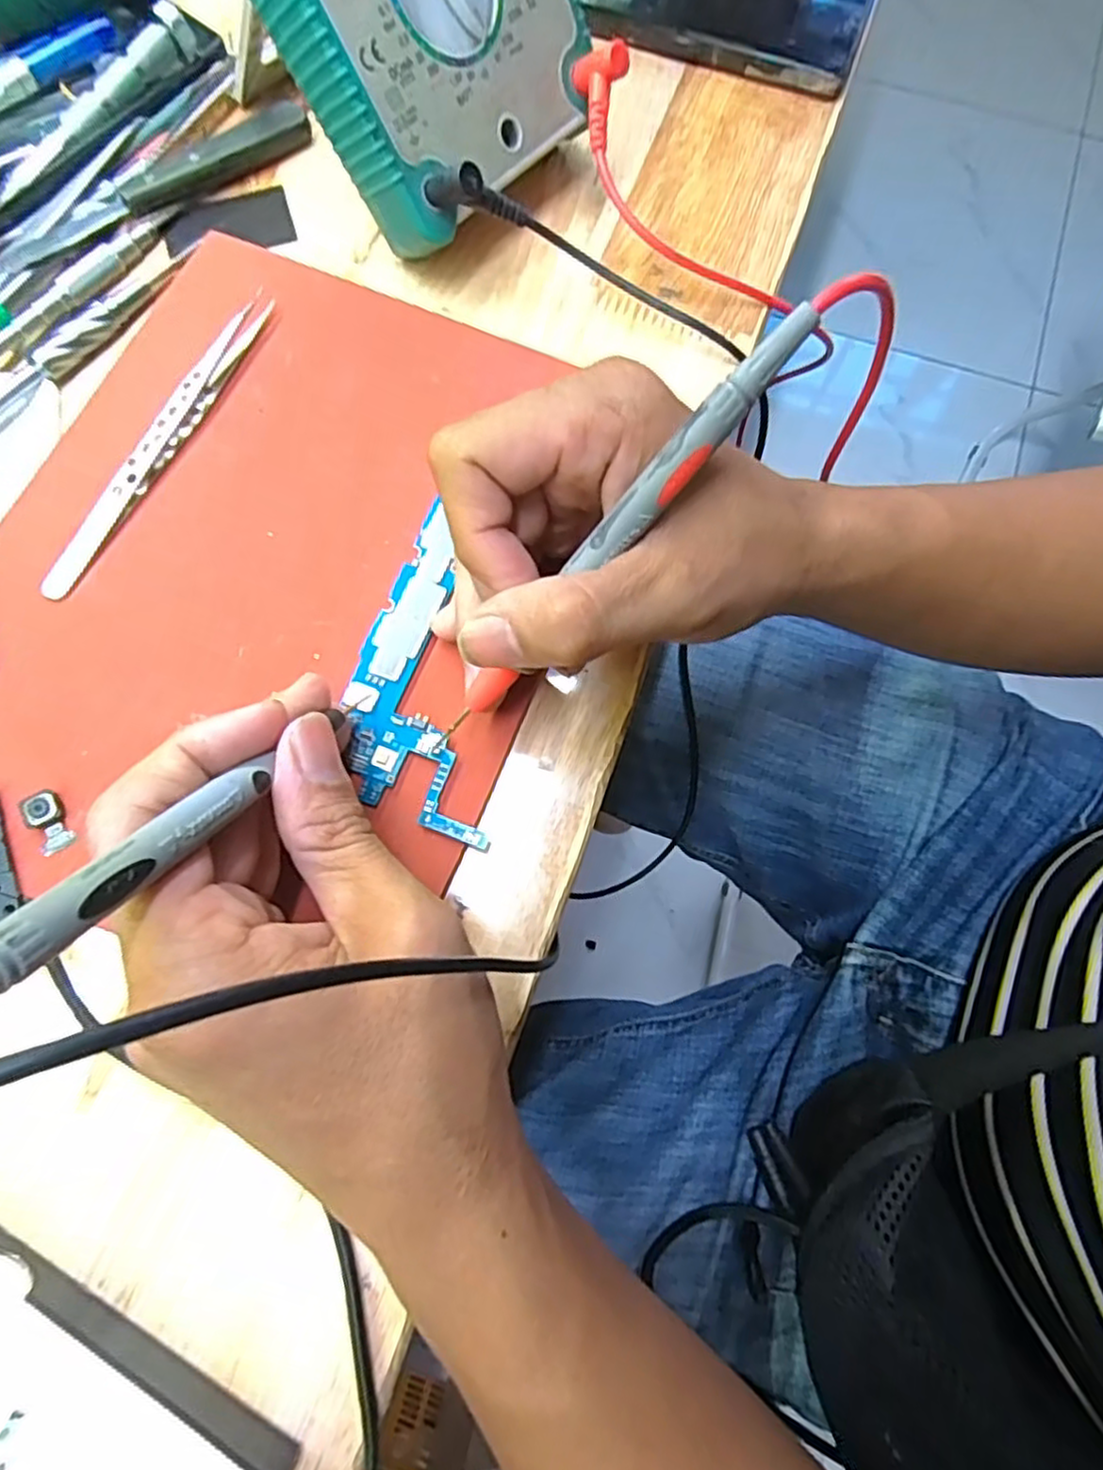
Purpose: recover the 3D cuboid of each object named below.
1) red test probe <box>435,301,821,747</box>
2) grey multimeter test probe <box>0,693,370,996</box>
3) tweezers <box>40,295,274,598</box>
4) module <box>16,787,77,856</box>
[{"bbox_3d":[0.011,-0.045,0.187,0.009,0.011,0.150,49,117,10],"label":"red test probe"},{"bbox_3d":[-0.077,0.018,0.155,0.008,0.156,0.007,22,116,4],"label":"grey multimeter test probe"},{"bbox_3d":[-0.139,-0.105,0.250,0.009,0.009,0.131,26,76,5],"label":"tweezers"},{"bbox_3d":[-0.155,0.026,0.215,0.011,0.004,0.020,-32,79,-9],"label":"module"}]

